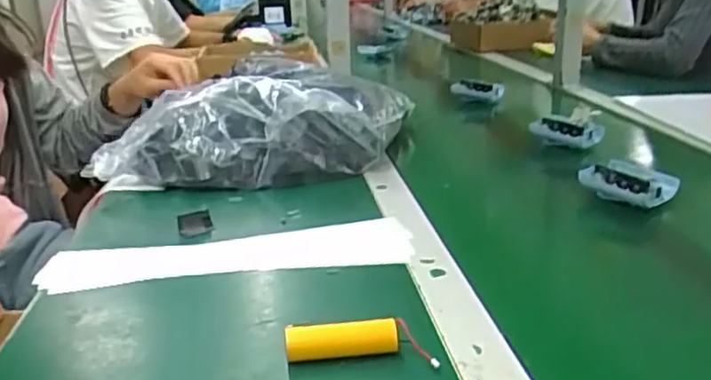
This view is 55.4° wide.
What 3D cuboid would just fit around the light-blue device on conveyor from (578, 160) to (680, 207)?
[{"bbox_3d":[0.288,-0.010,0.712,0.070,0.031,0.077,-20,25,-40],"label":"light-blue device on conveyor"}]

